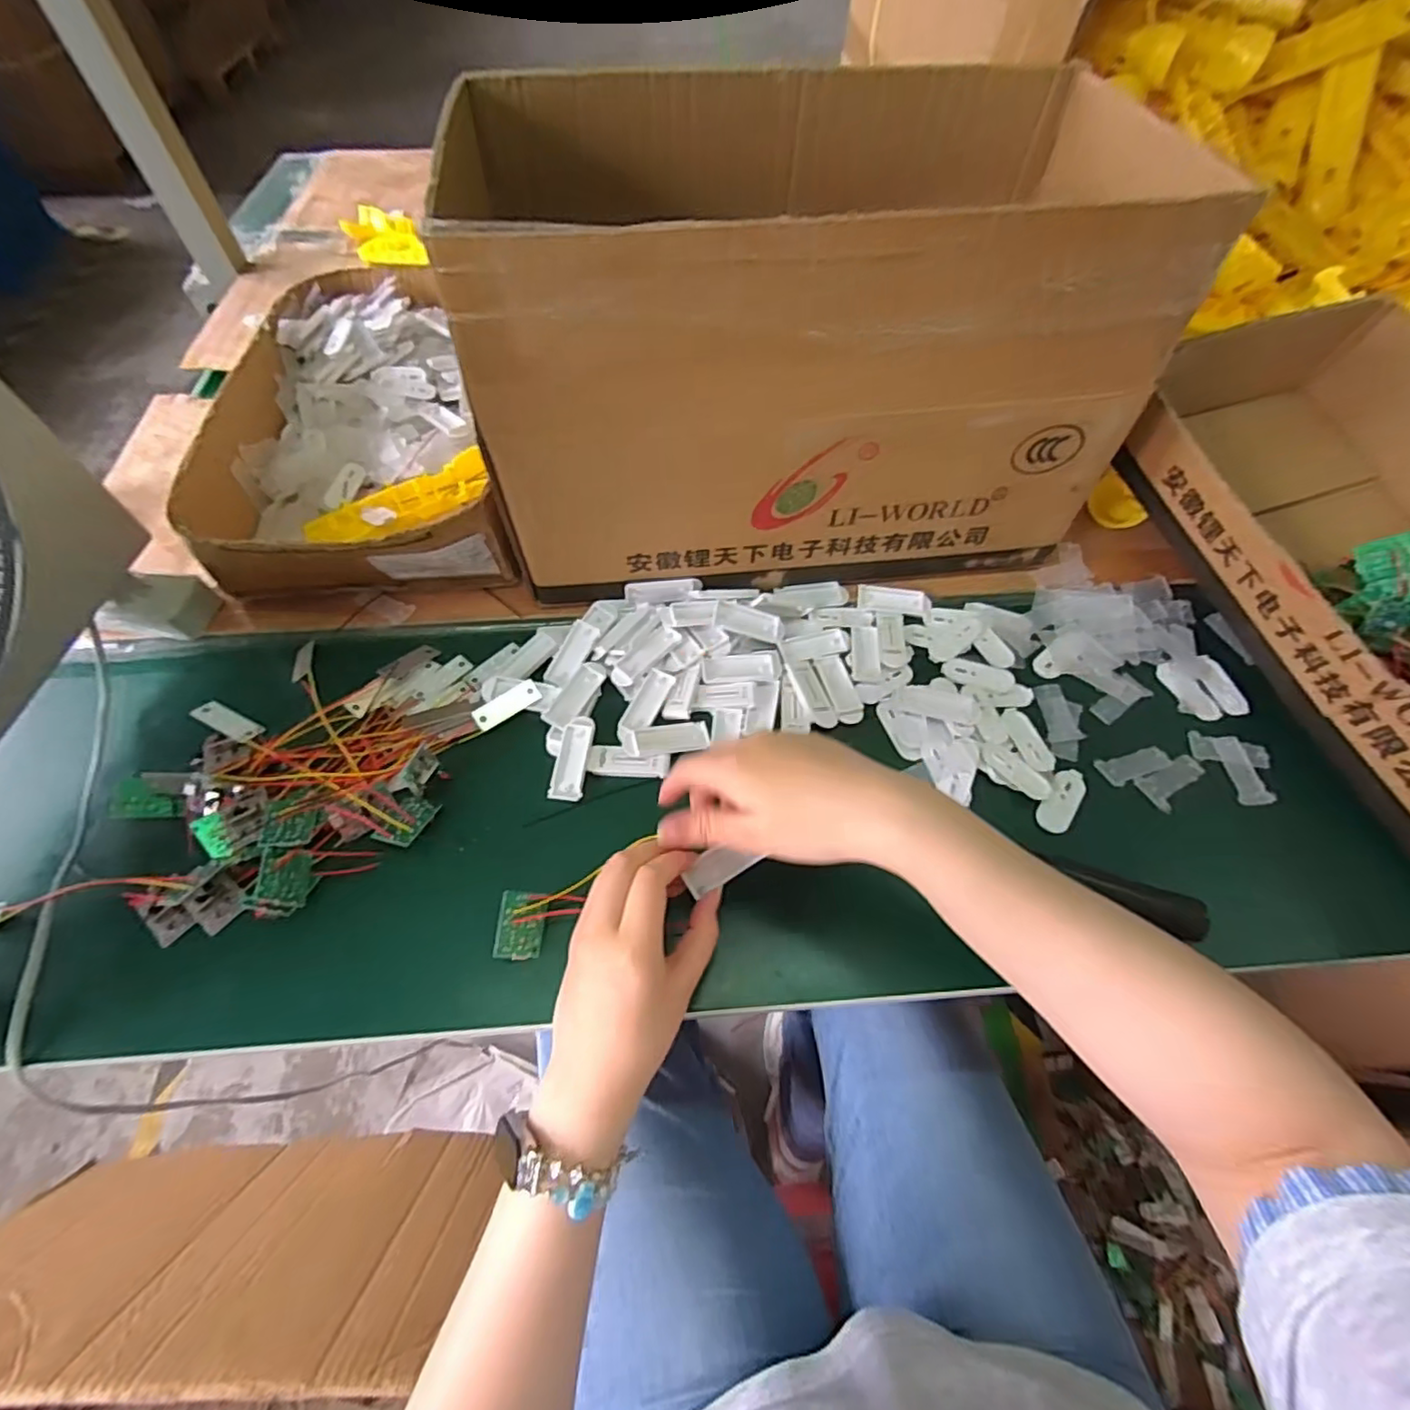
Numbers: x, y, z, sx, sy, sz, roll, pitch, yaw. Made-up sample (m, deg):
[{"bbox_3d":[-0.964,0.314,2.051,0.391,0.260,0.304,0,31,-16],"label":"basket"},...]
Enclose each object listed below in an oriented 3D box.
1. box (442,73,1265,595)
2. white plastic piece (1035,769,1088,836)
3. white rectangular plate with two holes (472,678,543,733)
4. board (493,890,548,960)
[{"bbox_3d":[0.063,-0.246,0.438,0.400,0.234,0.212,-6,58,-5],"label":"box"},{"bbox_3d":[0.233,0.062,0.410,0.020,0.005,0.051,32,63,18],"label":"white plastic piece"},{"bbox_3d":[-0.137,0.000,0.437,0.047,0.007,0.015,-36,65,-21],"label":"white rectangular plate with two holes"},{"bbox_3d":[-0.105,0.126,0.360,0.026,0.004,0.035,14,71,-29],"label":"board"}]

